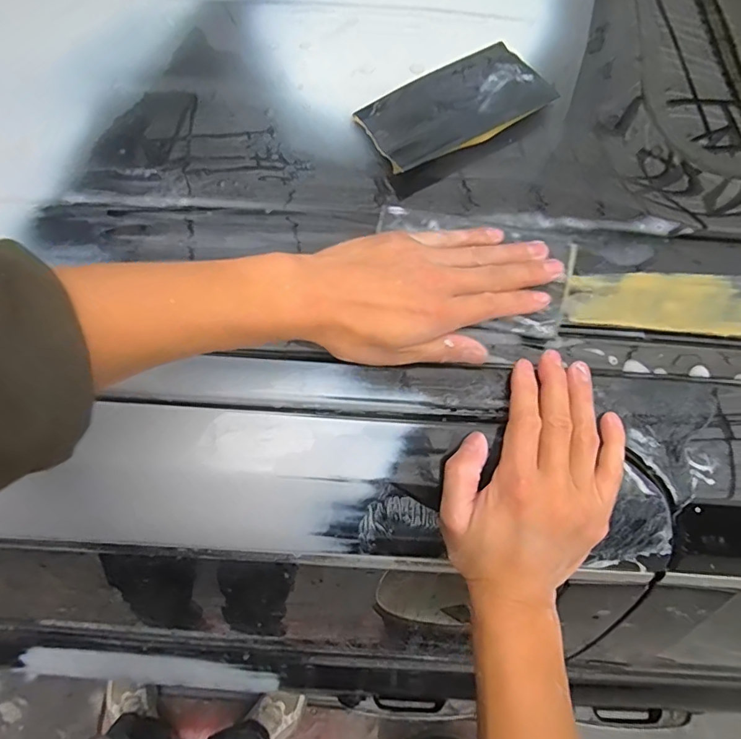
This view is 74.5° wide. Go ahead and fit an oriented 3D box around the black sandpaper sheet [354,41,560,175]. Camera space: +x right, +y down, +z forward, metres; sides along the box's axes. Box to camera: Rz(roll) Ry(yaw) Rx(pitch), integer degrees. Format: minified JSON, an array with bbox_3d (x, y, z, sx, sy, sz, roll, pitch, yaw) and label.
[{"bbox_3d":[0.064,-0.203,0.373,0.139,0.007,0.074,-30,73,-9],"label":"black sandpaper sheet"}]

